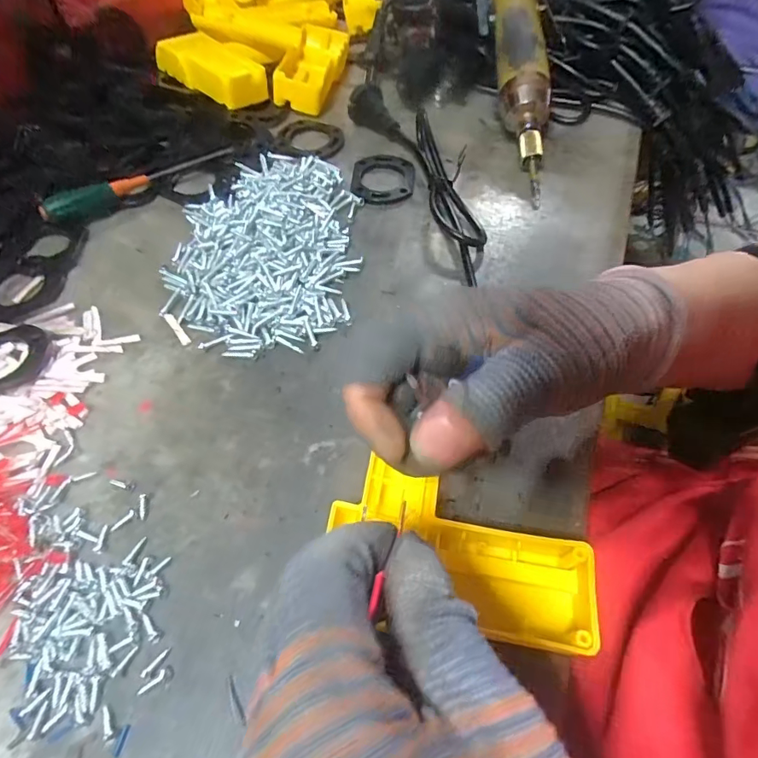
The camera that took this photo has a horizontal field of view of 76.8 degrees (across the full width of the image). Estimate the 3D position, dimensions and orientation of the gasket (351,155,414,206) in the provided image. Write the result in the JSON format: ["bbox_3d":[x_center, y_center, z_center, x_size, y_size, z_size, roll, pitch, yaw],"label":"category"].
[{"bbox_3d":[0.004,-0.162,0.384,0.048,0.004,0.060,4,58,3],"label":"gasket"}]

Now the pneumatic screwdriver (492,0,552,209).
[{"bbox_3d":[0.117,-0.266,0.392,0.038,0.033,0.257,-1,77,-1],"label":"pneumatic screwdriver"}]

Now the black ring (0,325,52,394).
[{"bbox_3d":[-0.229,-0.009,0.287,0.055,0.008,0.048,-11,59,-6],"label":"black ring"}]

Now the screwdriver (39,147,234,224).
[{"bbox_3d":[-0.187,-0.157,0.372,0.145,0.018,0.023,-32,64,-18],"label":"screwdriver"}]

